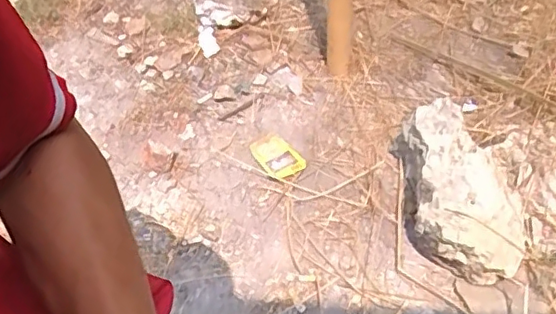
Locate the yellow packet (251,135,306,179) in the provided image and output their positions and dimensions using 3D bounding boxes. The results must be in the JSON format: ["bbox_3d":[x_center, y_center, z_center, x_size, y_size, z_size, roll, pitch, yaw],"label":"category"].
[{"bbox_3d":[-0.001,-0.001,1.060,0.067,0.025,0.098,-34,55,-26],"label":"yellow packet"}]

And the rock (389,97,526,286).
[{"bbox_3d":[0.298,0.052,0.939,0.172,0.115,0.288,-1,47,1],"label":"rock"}]

